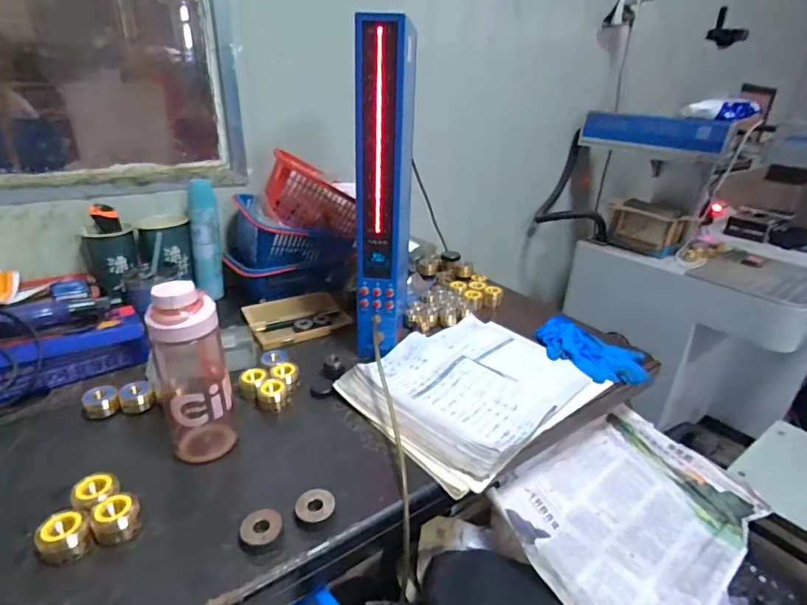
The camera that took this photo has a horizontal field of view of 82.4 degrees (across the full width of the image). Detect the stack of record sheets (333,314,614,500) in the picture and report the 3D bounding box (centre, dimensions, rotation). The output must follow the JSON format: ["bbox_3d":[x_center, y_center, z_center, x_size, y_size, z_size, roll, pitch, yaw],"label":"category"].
[{"bbox_3d":[0.102,0.114,0.695,0.339,0.023,0.268,-20,33,-38],"label":"stack of record sheets"}]

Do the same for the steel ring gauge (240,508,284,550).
[{"bbox_3d":[-0.141,0.228,0.462,0.041,0.018,0.034,-11,28,-24],"label":"steel ring gauge"}]

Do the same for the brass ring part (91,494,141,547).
[{"bbox_3d":[-0.286,0.216,0.460,0.039,0.033,0.032,-11,28,-23],"label":"brass ring part"}]

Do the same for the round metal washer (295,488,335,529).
[{"bbox_3d":[-0.092,0.216,0.484,0.040,0.018,0.035,-5,26,-12],"label":"round metal washer"}]

